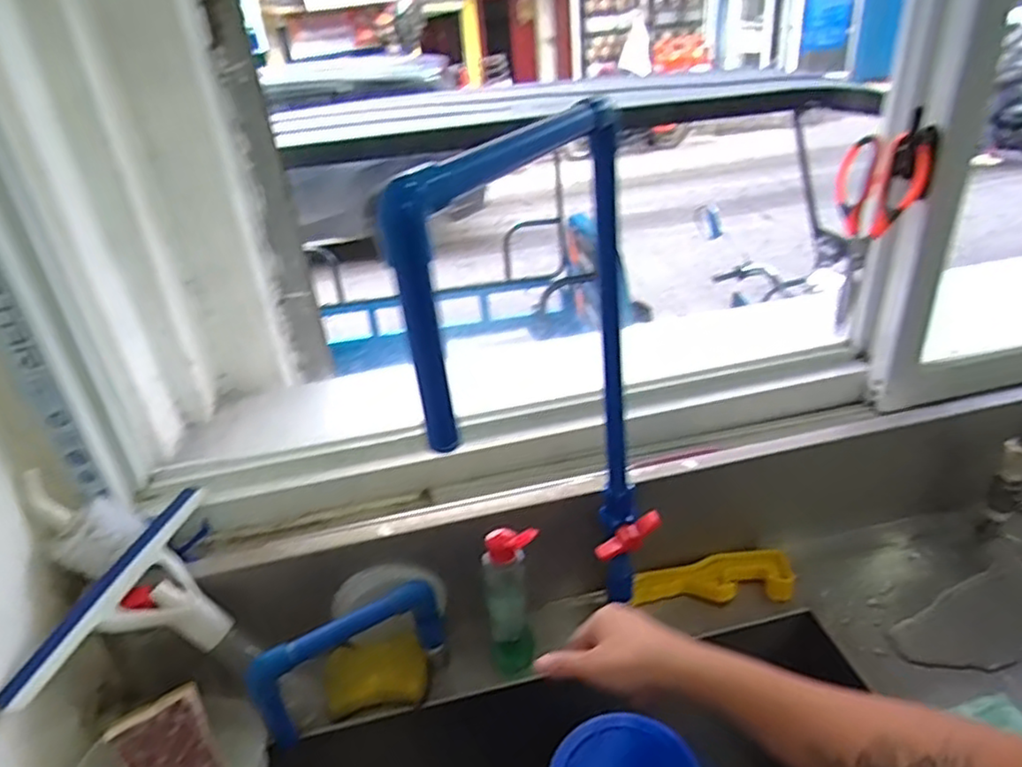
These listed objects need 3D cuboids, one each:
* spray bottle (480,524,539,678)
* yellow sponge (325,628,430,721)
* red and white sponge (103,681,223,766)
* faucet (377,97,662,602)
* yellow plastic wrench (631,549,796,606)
[{"bbox_3d":[0.003,0.219,0.679,0.050,0.165,0.061,-5,30,0],"label":"spray bottle"},{"bbox_3d":[-0.133,0.295,0.684,0.101,0.032,0.067,-6,55,-3],"label":"yellow sponge"},{"bbox_3d":[-0.287,0.317,0.572,0.068,0.095,0.018,-19,-8,-30],"label":"red and white sponge"},{"bbox_3d":[0.042,0.054,0.509,0.055,0.466,0.257,14,35,29],"label":"faucet"},{"bbox_3d":[0.223,0.216,0.753,0.171,0.030,0.050,-3,31,4],"label":"yellow plastic wrench"}]

